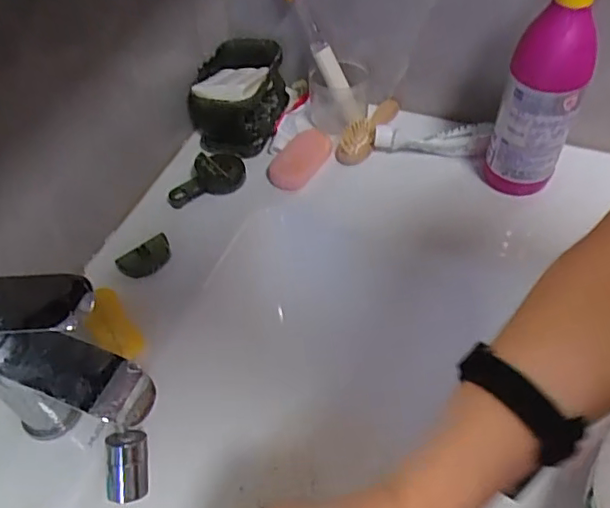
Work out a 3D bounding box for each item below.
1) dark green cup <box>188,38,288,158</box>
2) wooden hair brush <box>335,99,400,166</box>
[{"bbox_3d":[-0.082,-0.192,0.699,0.099,0.083,0.134,11,52,12],"label":"dark green cup"},{"bbox_3d":[0.077,-0.153,0.696,0.038,0.027,0.125,21,55,19],"label":"wooden hair brush"}]

